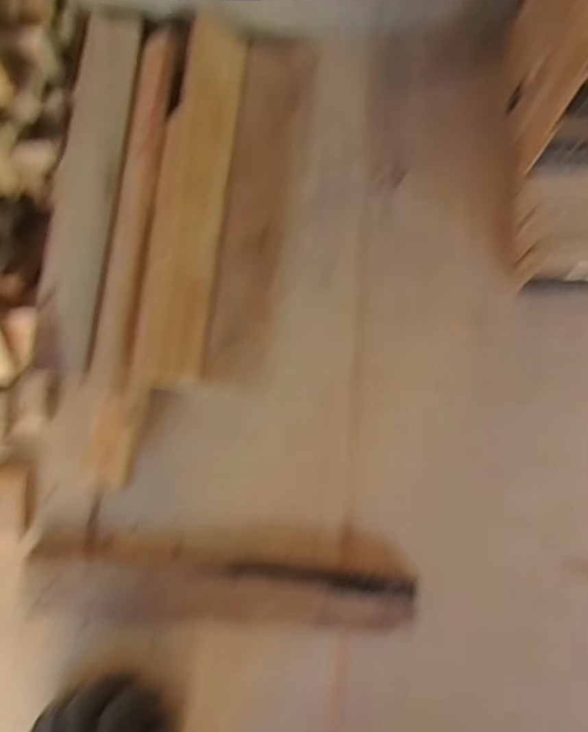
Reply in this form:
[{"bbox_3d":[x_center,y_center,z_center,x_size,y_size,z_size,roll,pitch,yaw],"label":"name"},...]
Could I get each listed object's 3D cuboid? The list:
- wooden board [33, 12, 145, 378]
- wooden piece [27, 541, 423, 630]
[{"bbox_3d":[-0.190,-0.167,0.498,0.052,0.017,0.343,6,81,4],"label":"wooden board"},{"bbox_3d":[-0.067,0.196,0.472,0.334,0.015,0.061,2,81,4],"label":"wooden piece"}]

